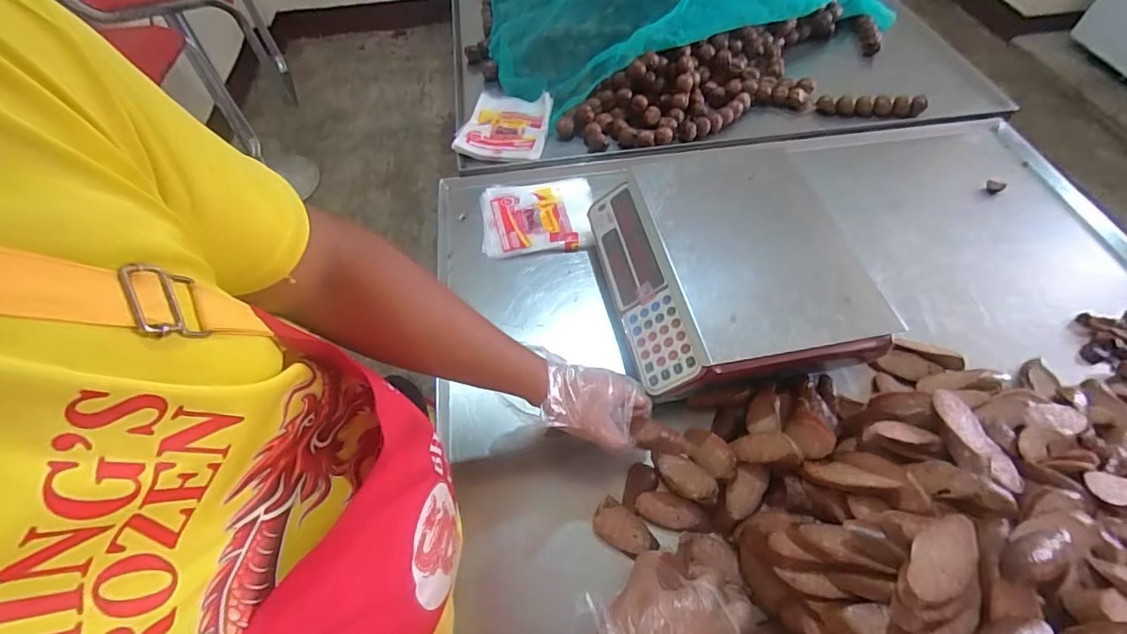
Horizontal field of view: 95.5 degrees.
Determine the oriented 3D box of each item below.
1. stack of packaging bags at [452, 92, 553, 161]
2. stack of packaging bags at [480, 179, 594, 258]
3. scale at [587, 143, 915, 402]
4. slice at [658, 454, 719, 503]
[{"bbox_3d":[-0.109,-0.366,0.984,0.154,0.030,0.185,9,57,8],"label":"stack of packaging bags"},{"bbox_3d":[-0.044,-0.170,0.884,0.189,0.028,0.161,-5,56,-2],"label":"stack of packaging bags"},{"bbox_3d":[0.220,-0.080,0.736,0.312,0.106,0.361,-9,56,-4],"label":"scale"},{"bbox_3d":[0.148,0.194,0.616,0.079,0.008,0.041,29,67,39],"label":"slice"}]

